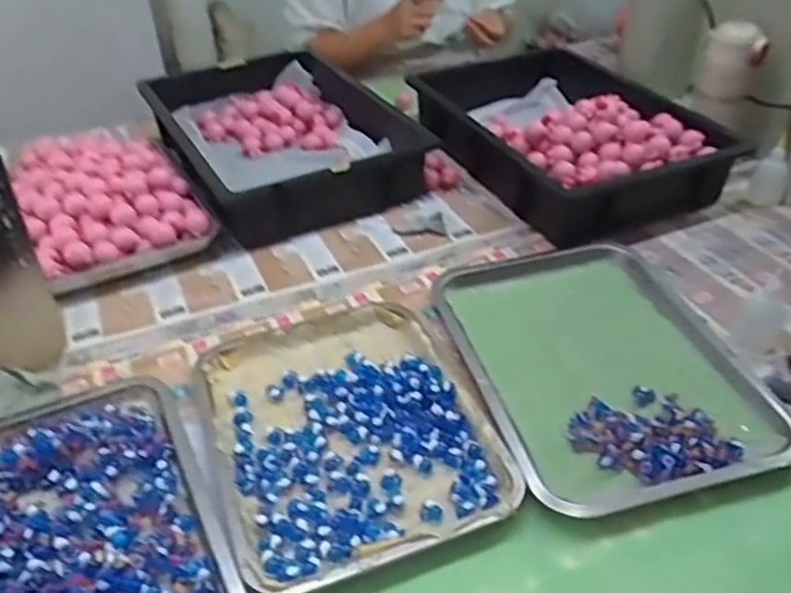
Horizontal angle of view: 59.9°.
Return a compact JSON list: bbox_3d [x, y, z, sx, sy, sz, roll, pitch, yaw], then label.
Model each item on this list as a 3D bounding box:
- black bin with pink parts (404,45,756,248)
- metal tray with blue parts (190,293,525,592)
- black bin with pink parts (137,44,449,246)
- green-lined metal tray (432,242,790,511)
[{"bbox_3d":[0.239,-0.252,1.014,0.338,0.110,0.447,-13,40,-14],"label":"black bin with pink parts"},{"bbox_3d":[-0.048,0.107,0.646,0.252,0.021,0.322,-15,39,-16],"label":"metal tray with blue parts"},{"bbox_3d":[-0.179,-0.247,1.048,0.301,0.096,0.505,-20,42,-22],"label":"black bin with pink parts"},{"bbox_3d":[0.209,0.059,0.711,0.274,0.021,0.339,-11,39,-12],"label":"green-lined metal tray"}]

